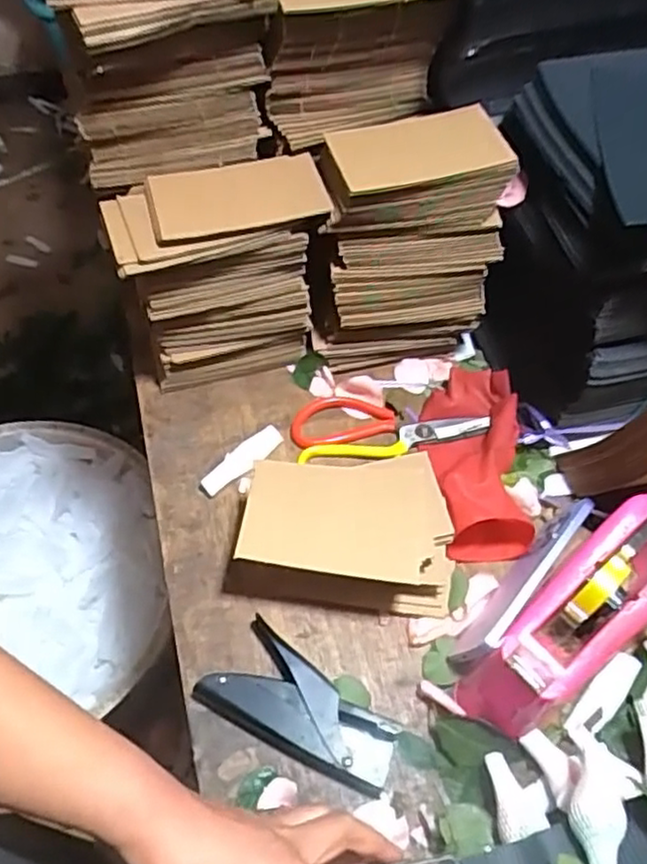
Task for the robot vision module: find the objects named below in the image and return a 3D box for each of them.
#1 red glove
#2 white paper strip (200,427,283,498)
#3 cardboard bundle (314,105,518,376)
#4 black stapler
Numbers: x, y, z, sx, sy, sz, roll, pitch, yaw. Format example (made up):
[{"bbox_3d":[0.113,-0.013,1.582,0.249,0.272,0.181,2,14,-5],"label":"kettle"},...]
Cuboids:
[{"bbox_3d":[0.138,0.019,0.631,0.086,0.047,0.199,1,56,-1],"label":"red glove"},{"bbox_3d":[-0.076,0.025,0.631,0.087,0.013,0.021,-38,65,-23],"label":"white paper strip"},{"bbox_3d":[0.070,-0.168,0.641,0.157,0.218,0.106,-8,57,-7],"label":"cardboard bundle"},{"bbox_3d":[-0.016,0.211,0.512,0.148,0.019,0.072,33,61,19],"label":"black stapler"}]

